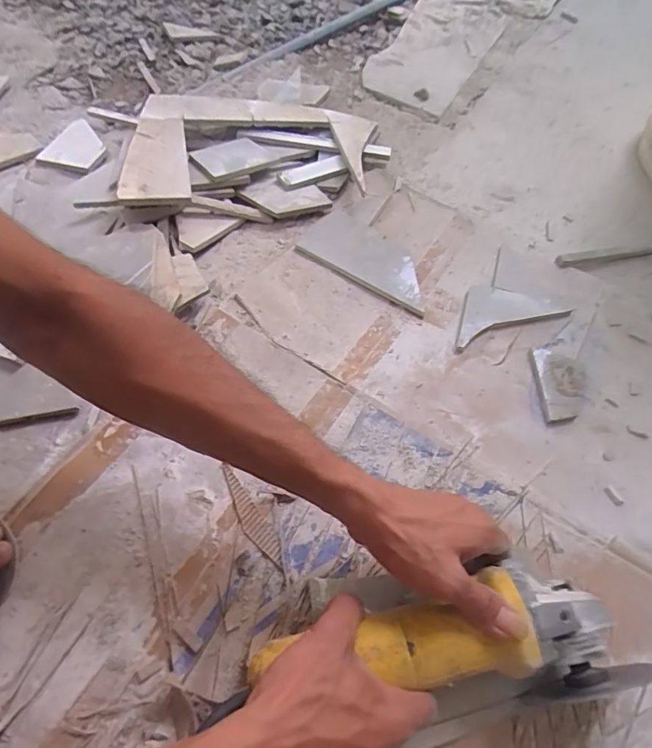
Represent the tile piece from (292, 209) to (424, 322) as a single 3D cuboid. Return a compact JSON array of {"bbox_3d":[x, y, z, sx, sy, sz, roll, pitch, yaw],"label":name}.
[{"bbox_3d":[0.054,-0.151,0.637,0.194,0.014,0.094,33,63,15],"label":"tile piece"}]

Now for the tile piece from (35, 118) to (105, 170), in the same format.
[{"bbox_3d":[-0.367,-0.341,0.729,0.078,0.010,0.100,20,59,5],"label":"tile piece"}]

